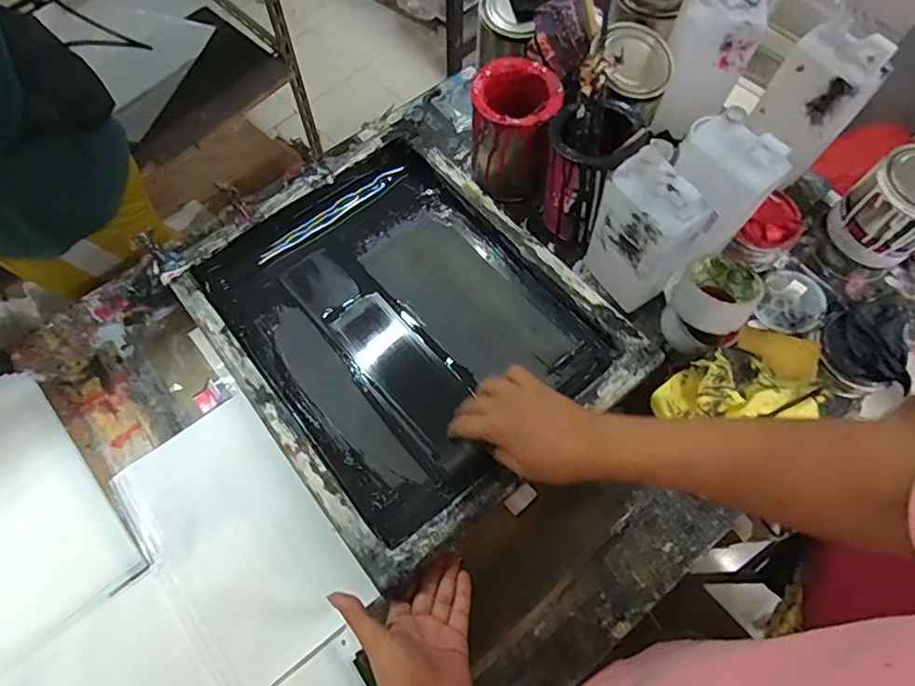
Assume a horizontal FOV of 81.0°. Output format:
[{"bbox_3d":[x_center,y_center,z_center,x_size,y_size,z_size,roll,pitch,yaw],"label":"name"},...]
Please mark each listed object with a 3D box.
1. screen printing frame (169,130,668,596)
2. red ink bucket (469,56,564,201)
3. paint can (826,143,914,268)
[{"bbox_3d":[-0.068,-0.028,0.669,0.392,0.043,0.478,-36,68,-13],"label":"screen printing frame"},{"bbox_3d":[0.072,-0.275,0.703,0.105,0.134,0.115,2,68,1],"label":"red ink bucket"},{"bbox_3d":[0.537,-0.165,0.653,0.107,0.102,0.106,-35,72,-13],"label":"paint can"}]

